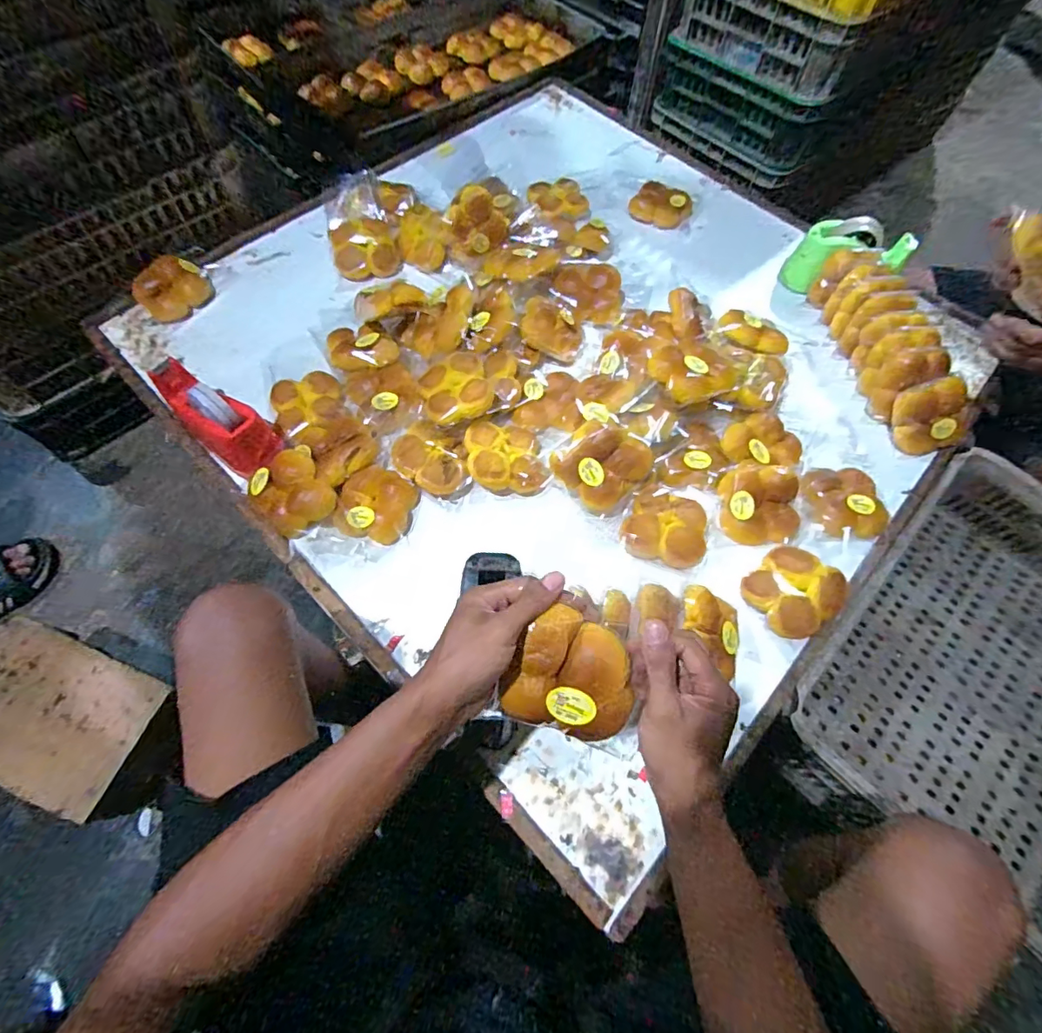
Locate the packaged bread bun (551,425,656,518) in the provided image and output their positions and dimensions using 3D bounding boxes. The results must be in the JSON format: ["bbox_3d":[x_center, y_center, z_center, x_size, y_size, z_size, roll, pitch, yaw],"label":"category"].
[{"bbox_3d":[0.114,-0.076,0.707,0.115,0.061,0.107,38,67,15],"label":"packaged bread bun"}]

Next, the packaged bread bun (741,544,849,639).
[{"bbox_3d":[0.368,0.097,0.679,0.128,0.048,0.110,-30,69,-17],"label":"packaged bread bun"}]

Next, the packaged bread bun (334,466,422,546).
[{"bbox_3d":[-0.206,-0.016,0.727,0.102,0.035,0.100,1,63,-3],"label":"packaged bread bun"}]

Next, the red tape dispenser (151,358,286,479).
[{"bbox_3d":[-0.447,-0.141,0.746,0.228,0.099,0.078,32,66,12],"label":"red tape dispenser"}]

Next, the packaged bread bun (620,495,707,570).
[{"bbox_3d":[0.206,0.017,0.714,0.119,0.038,0.098,20,64,7],"label":"packaged bread bun"}]

